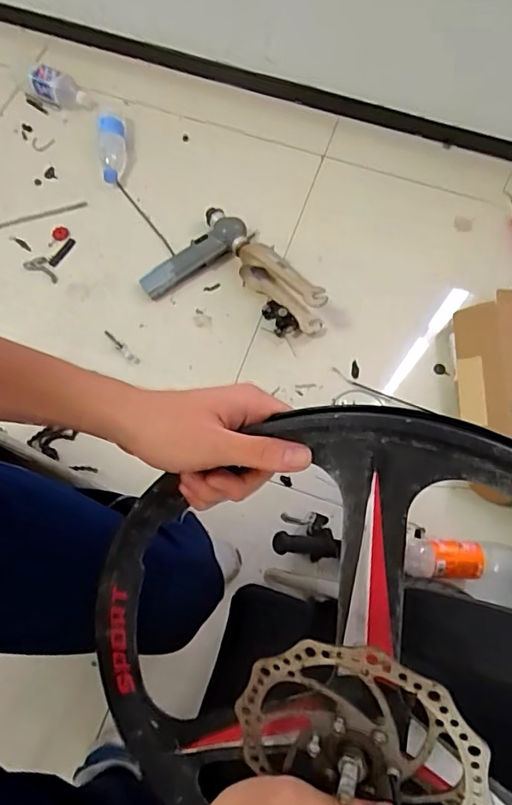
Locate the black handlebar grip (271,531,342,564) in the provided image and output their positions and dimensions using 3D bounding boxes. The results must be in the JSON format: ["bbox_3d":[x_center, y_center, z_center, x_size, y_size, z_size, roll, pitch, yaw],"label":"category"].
[{"bbox_3d":[0.085,0.247,0.882,0.134,0.030,0.039,16,68,-27],"label":"black handlebar grip"}]

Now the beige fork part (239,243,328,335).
[{"bbox_3d":[0.050,-0.243,1.071,0.237,0.108,0.060,40,75,12],"label":"beige fork part"}]

